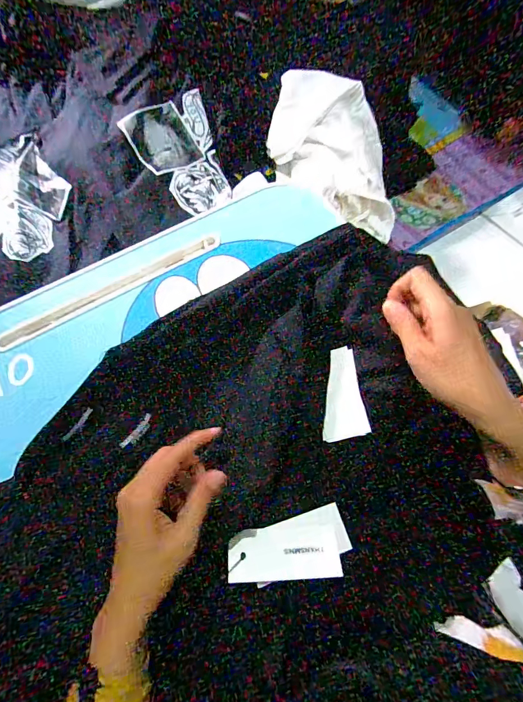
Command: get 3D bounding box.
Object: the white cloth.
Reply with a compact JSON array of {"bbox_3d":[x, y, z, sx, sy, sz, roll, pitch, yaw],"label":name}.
[{"bbox_3d":[0.136,-0.382,0.776,0.237,0.125,0.287,1,66,0],"label":"white cloth"}]

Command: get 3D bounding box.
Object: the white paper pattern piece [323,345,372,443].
[{"bbox_3d":[0.077,0.040,0.392,0.042,0.004,0.091,-14,62,14],"label":"white paper pattern piece"}]

